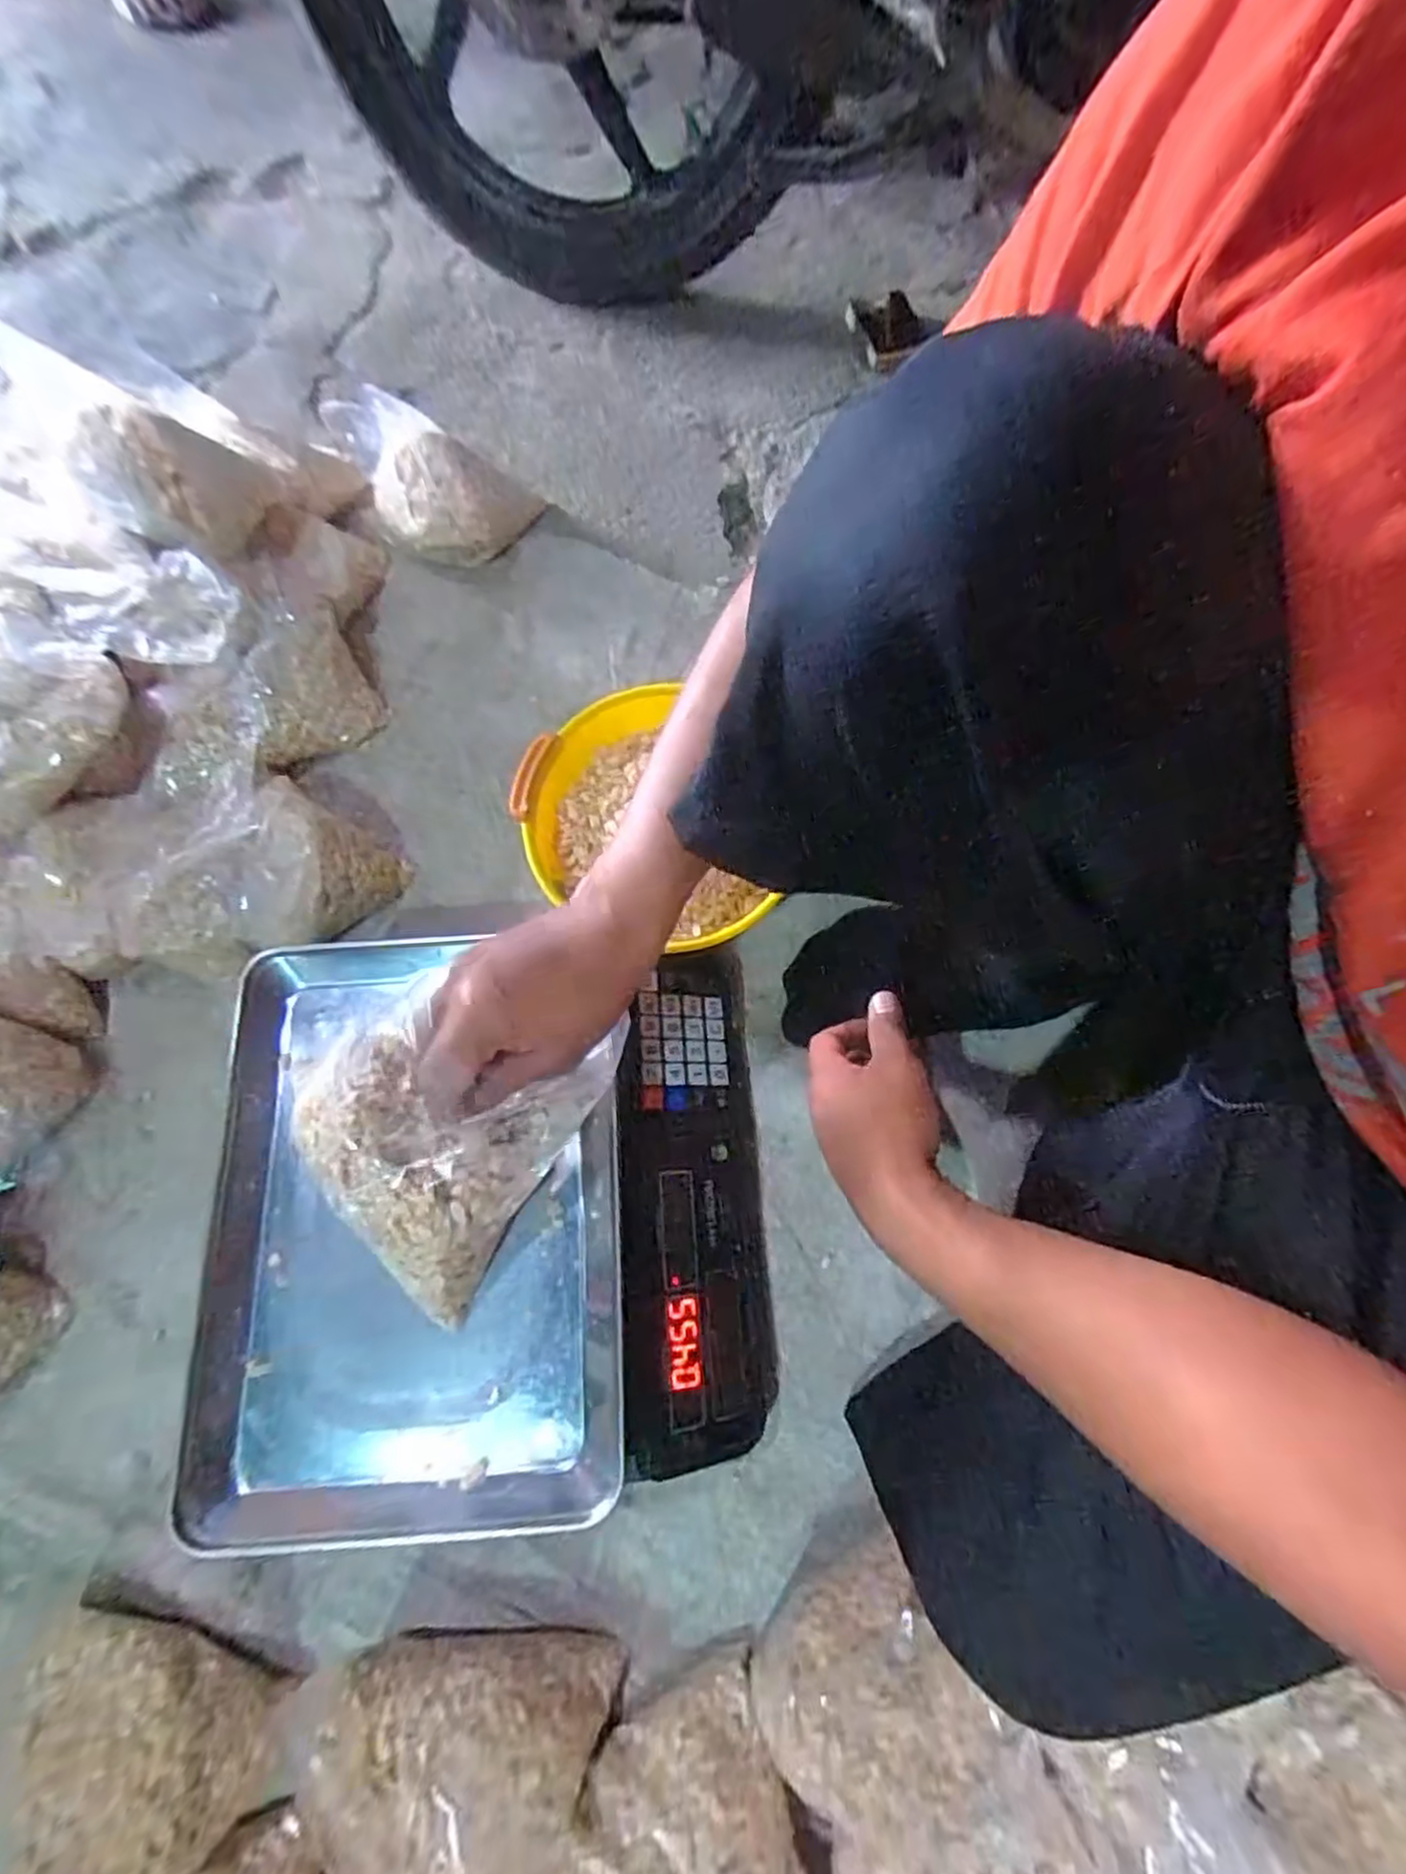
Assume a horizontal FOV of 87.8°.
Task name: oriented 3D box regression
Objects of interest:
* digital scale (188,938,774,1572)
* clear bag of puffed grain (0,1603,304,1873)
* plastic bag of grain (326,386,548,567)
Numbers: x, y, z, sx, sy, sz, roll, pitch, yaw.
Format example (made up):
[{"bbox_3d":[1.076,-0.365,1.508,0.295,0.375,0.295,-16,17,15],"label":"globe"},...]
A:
[{"bbox_3d":[-0.130,0.174,0.485,0.336,0.115,0.323,-4,71,-1],"label":"digital scale"},{"bbox_3d":[-0.321,0.460,0.405,0.157,0.063,0.102,11,71,4],"label":"clear bag of puffed grain"},{"bbox_3d":[-0.244,-0.427,0.684,0.173,0.120,0.106,-11,71,-3],"label":"plastic bag of grain"}]

